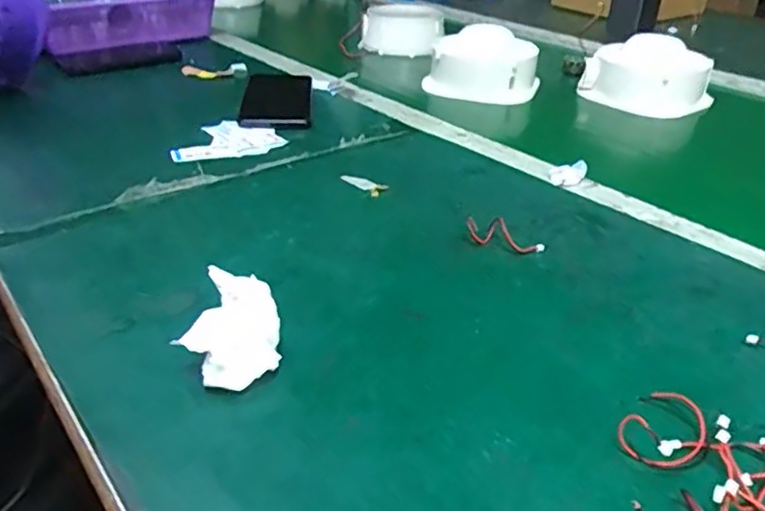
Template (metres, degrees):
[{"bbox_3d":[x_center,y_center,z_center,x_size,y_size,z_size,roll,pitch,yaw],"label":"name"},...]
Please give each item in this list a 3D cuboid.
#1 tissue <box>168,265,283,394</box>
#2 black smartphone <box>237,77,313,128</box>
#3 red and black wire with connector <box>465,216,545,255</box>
[{"bbox_3d":[-0.078,0.040,0.323,0.049,0.041,0.052,-3,33,-7],"label":"tissue"},{"bbox_3d":[-0.115,-0.169,0.683,0.073,0.010,0.154,-2,33,-6],"label":"black smartphone"},{"bbox_3d":[0.085,-0.014,0.437,0.056,0.017,0.020,12,35,16],"label":"red and black wire with connector"}]

